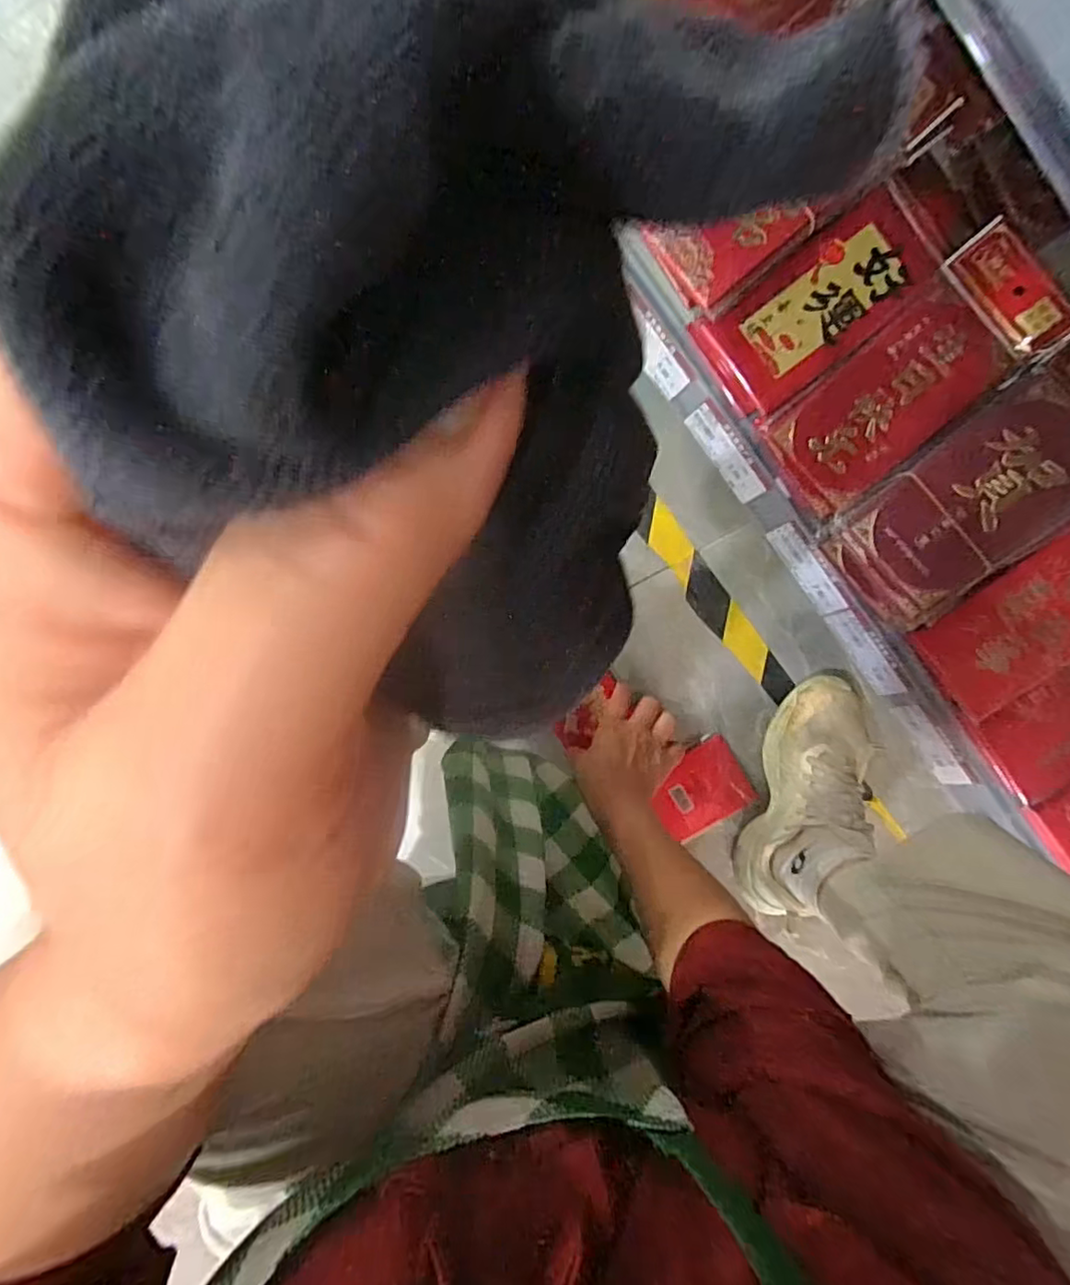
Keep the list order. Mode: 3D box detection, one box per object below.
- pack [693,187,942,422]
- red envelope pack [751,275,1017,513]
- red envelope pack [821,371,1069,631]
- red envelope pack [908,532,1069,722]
[{"bbox_3d":[0.223,-0.263,0.473,0.172,0.022,0.087,-34,95,8],"label":"pack"},{"bbox_3d":[0.271,-0.190,0.467,0.168,0.013,0.089,-37,95,8],"label":"red envelope pack"},{"bbox_3d":[0.332,-0.104,0.457,0.182,0.034,0.097,-37,95,8],"label":"red envelope pack"},{"bbox_3d":[0.401,-0.020,0.477,0.160,0.021,0.096,-37,95,8],"label":"red envelope pack"}]

